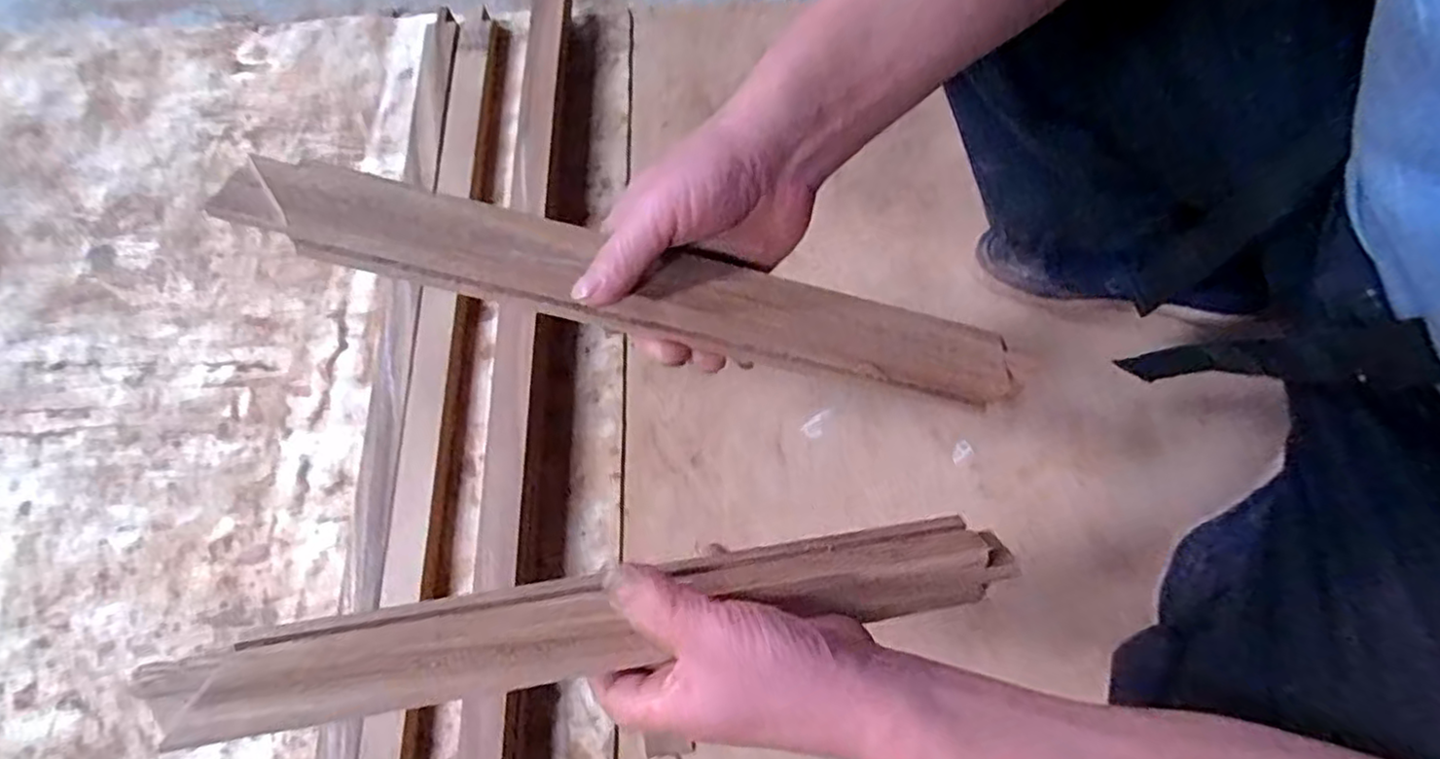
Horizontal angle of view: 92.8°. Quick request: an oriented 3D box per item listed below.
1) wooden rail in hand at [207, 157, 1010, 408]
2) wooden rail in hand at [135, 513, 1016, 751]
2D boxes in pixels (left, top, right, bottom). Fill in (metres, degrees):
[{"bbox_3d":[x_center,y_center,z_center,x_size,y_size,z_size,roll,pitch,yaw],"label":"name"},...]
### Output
[{"bbox_3d":[-0.037,-0.046,0.329,0.364,0.020,0.040,12,73,-7],"label":"wooden rail in hand"},{"bbox_3d":[-0.048,0.111,0.315,0.382,0.021,0.043,-8,72,-9],"label":"wooden rail in hand"}]

